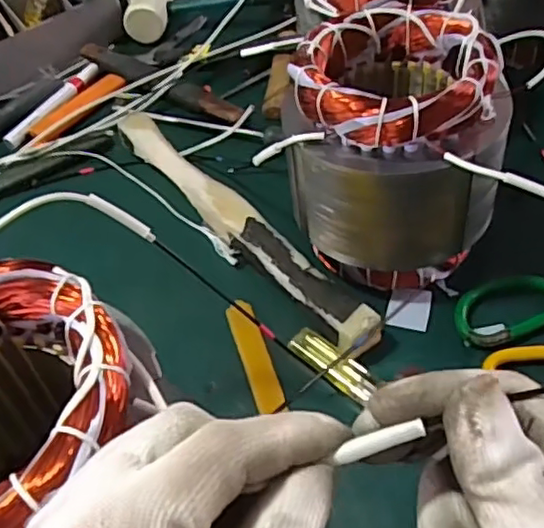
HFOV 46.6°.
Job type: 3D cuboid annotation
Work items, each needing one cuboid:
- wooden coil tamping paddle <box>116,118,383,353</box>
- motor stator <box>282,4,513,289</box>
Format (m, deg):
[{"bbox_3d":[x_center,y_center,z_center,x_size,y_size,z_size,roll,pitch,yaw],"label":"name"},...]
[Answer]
[{"bbox_3d":[-0.037,-0.039,0.518,0.034,0.031,0.320,-34,56,-22],"label":"wooden coil tamping paddle"},{"bbox_3d":[0.088,-0.083,0.457,0.145,0.148,0.133,10,52,12],"label":"motor stator"}]

